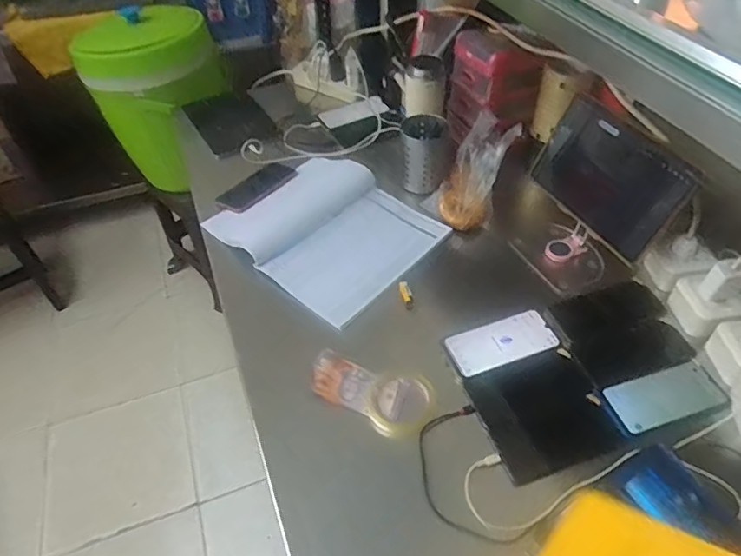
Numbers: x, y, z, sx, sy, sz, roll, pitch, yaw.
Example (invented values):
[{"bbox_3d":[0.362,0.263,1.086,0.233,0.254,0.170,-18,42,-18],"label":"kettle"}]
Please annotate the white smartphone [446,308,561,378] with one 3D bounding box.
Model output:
[{"bbox_3d":[0.194,0.095,0.774,0.157,0.007,0.076,-16,49,-11],"label":"white smartphone"}]

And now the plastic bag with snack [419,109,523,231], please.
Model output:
[{"bbox_3d":[0.190,-0.197,0.966,0.111,0.077,0.219,27,99,34],"label":"plastic bag with snack"}]

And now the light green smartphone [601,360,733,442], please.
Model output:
[{"bbox_3d":[0.396,0.164,0.705,0.161,0.011,0.072,-15,49,-10],"label":"light green smartphone"}]

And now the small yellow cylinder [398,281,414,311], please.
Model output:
[{"bbox_3d":[0.059,0.028,0.849,0.017,0.013,0.053,-11,48,-7],"label":"small yellow cylinder"}]

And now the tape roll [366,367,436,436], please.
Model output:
[{"bbox_3d":[0.041,0.175,0.750,0.093,0.038,0.084,-5,48,-2],"label":"tape roll"}]

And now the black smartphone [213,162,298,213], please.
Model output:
[{"bbox_3d":[-0.221,-0.178,1.019,0.067,0.014,0.159,40,62,19],"label":"black smartphone"}]

